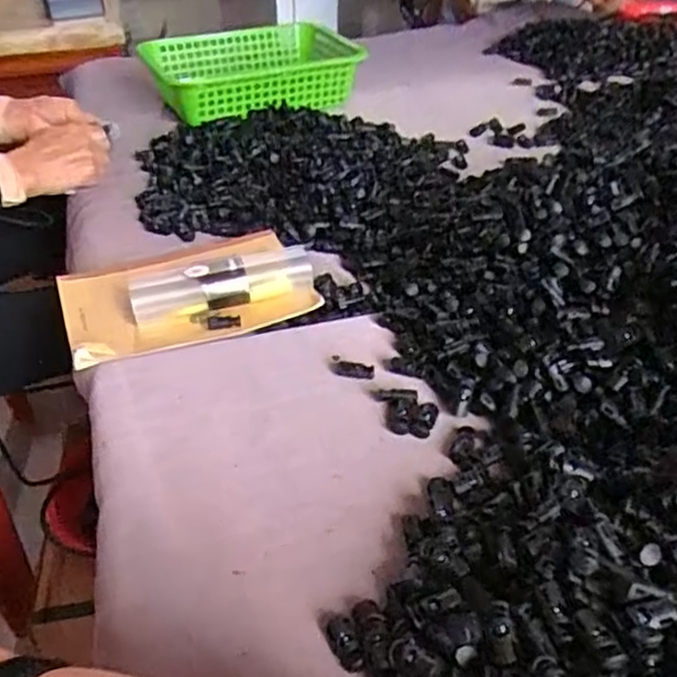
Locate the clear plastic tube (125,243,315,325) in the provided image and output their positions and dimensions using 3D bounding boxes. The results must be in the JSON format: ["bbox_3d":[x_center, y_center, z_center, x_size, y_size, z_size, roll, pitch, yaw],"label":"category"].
[{"bbox_3d":[-0.101,-0.048,0.606,0.155,0.036,0.042,-11,39,-13],"label":"clear plastic tube"}]

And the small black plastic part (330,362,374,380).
[{"bbox_3d":[0.011,0.024,0.527,0.033,0.004,0.014,12,39,15],"label":"small black plastic part"}]

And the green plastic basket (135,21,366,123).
[{"bbox_3d":[-0.134,-0.409,1.053,0.300,0.062,0.237,-11,39,-13],"label":"green plastic basket"}]

